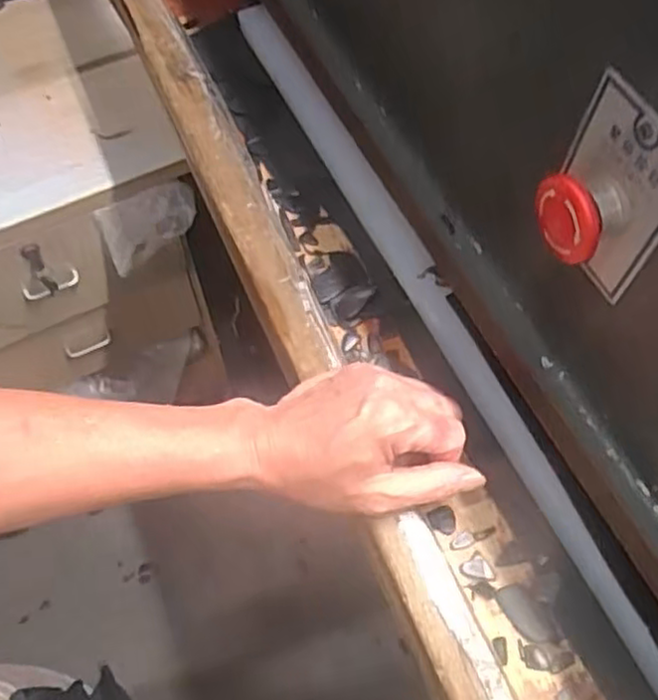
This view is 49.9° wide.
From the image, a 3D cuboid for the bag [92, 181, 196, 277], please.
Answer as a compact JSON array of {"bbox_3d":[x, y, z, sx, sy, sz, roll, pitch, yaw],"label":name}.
[{"bbox_3d":[-0.219,-0.151,0.876,0.117,0.076,0.049,-22,65,-13],"label":"bag"}]

